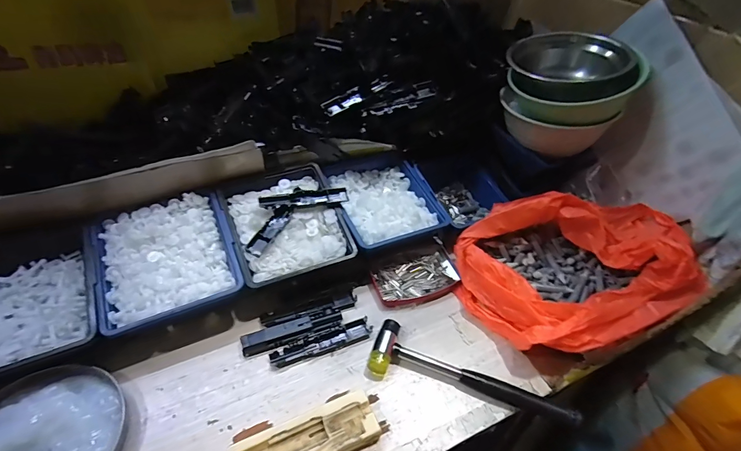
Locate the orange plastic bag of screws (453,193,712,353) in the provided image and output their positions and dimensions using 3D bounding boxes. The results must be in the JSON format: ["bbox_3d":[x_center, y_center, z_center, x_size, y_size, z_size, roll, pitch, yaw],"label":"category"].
[{"bbox_3d":[0.265,0.058,0.458,0.283,0.107,0.196,3,46,-4],"label":"orange plastic bag of screws"}]

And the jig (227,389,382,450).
[{"bbox_3d":[-0.061,0.207,0.342,0.135,0.022,0.050,-13,49,-19],"label":"jig"}]

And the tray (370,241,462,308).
[{"bbox_3d":[0.063,0.072,0.503,0.125,0.015,0.081,-20,51,-24],"label":"tray"}]

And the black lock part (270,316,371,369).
[{"bbox_3d":[-0.056,0.139,0.422,0.119,0.010,0.026,-15,50,-21],"label":"black lock part"}]

